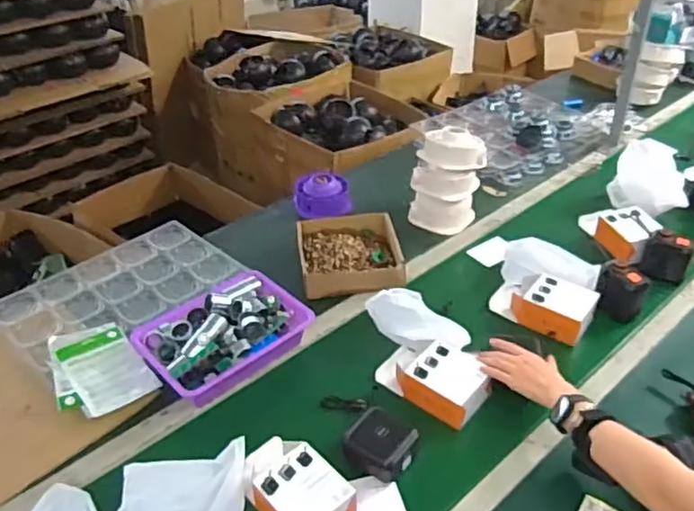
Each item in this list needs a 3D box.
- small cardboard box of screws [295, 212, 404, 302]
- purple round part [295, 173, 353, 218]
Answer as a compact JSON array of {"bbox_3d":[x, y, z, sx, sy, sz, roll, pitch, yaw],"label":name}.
[{"bbox_3d":[0.005,-0.003,1.374,0.217,0.058,0.229,-4,37,-4],"label":"small cardboard box of screws"},{"bbox_3d":[-0.060,-0.147,1.555,0.136,0.065,0.129,-1,37,1],"label":"purple round part"}]

